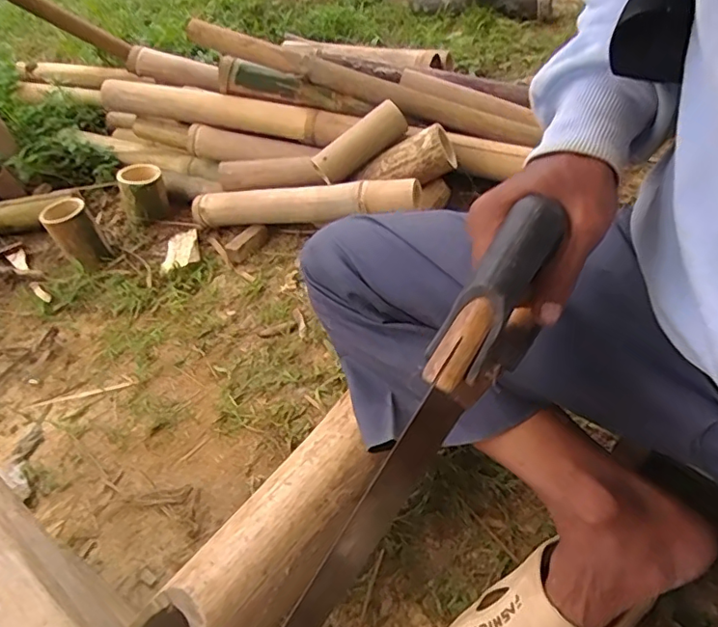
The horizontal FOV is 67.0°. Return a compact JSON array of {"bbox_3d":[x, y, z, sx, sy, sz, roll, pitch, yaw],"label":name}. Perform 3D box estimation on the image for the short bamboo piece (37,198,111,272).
[{"bbox_3d":[-0.513,-0.139,0.996,0.077,0.122,0.092,-36,50,-21],"label":"short bamboo piece"}]

